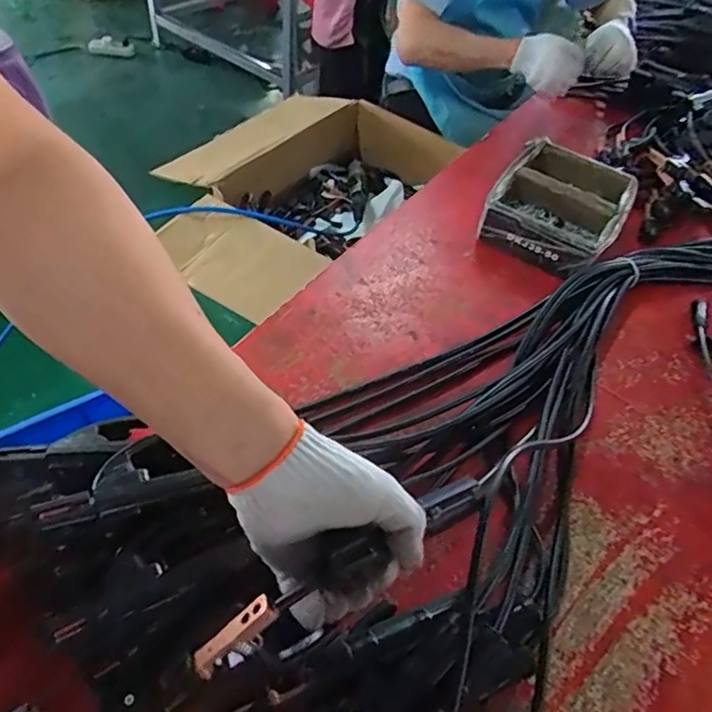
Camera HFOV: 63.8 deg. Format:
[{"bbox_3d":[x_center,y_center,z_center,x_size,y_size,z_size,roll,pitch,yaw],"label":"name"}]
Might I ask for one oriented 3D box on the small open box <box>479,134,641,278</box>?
[{"bbox_3d":[0.328,-0.246,0.923,0.196,0.080,0.269,28,53,16],"label":"small open box"}]

